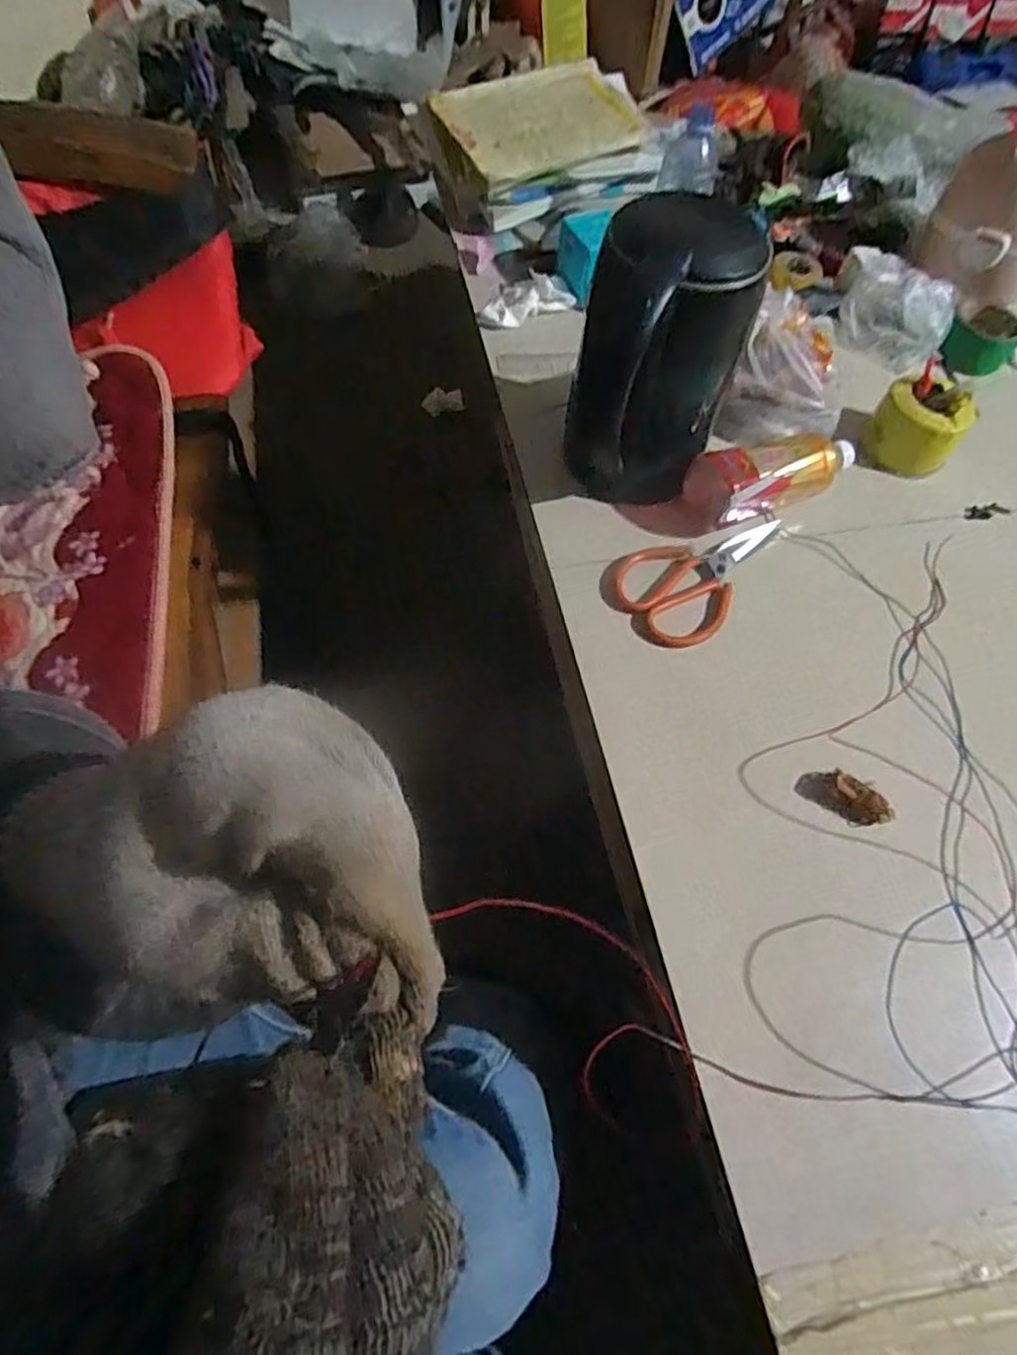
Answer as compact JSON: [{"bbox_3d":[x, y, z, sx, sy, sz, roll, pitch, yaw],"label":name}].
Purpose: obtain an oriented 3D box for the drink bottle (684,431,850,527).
[{"bbox_3d":[0.267,-0.198,0.699,0.188,0.063,0.054,-14,62,-10],"label":"drink bottle"}]

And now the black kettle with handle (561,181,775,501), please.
[{"bbox_3d":[0.125,-0.270,0.654,0.124,0.256,0.115,-19,63,-12],"label":"black kettle with handle"}]

